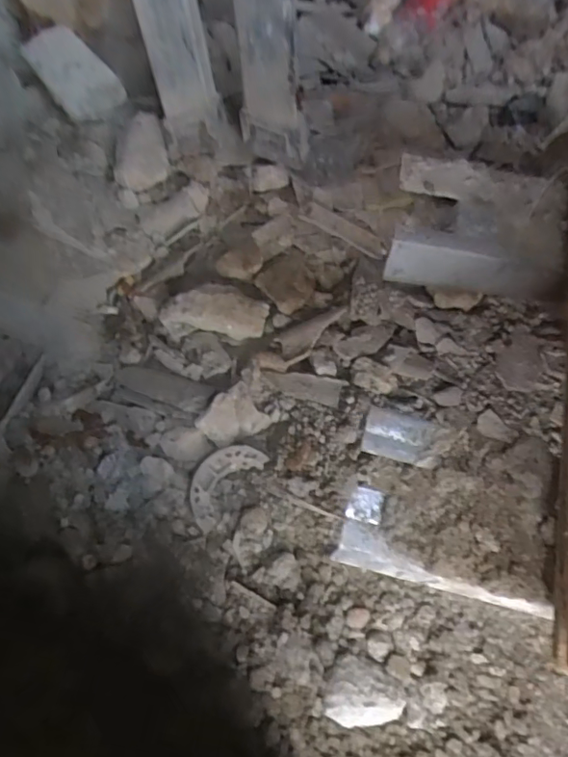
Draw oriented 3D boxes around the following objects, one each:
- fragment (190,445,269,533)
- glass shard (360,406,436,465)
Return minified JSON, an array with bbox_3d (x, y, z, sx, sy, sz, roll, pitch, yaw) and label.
[{"bbox_3d":[-0.066,0.105,0.567,0.049,0.016,0.098,37,69,16],"label":"fragment"},{"bbox_3d":[0.059,0.029,0.277,0.034,0.006,0.024,13,66,2],"label":"glass shard"}]

